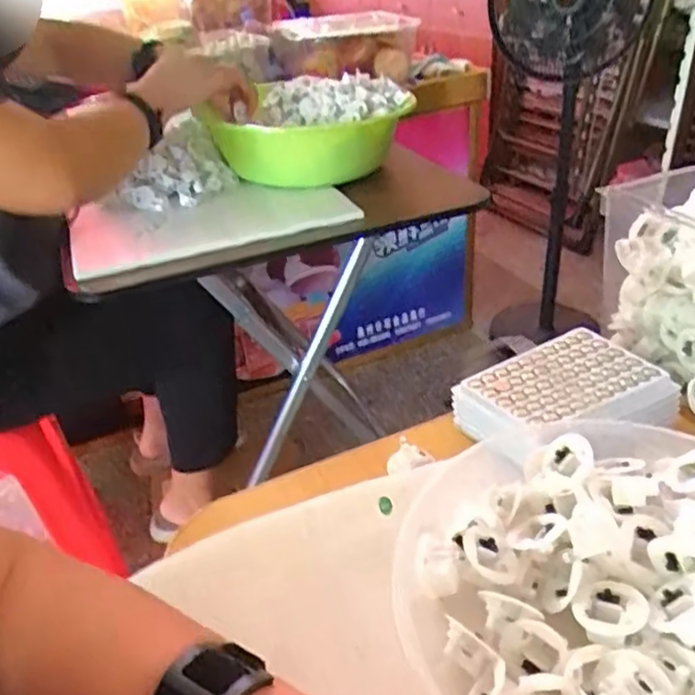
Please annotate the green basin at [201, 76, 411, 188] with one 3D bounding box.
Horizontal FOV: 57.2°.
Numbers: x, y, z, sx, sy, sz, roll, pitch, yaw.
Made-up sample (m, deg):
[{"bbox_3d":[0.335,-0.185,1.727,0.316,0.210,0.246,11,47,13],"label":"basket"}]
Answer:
[{"bbox_3d":[-0.058,-0.336,1.009,0.296,0.132,0.296,-4,33,2],"label":"green basin"}]

